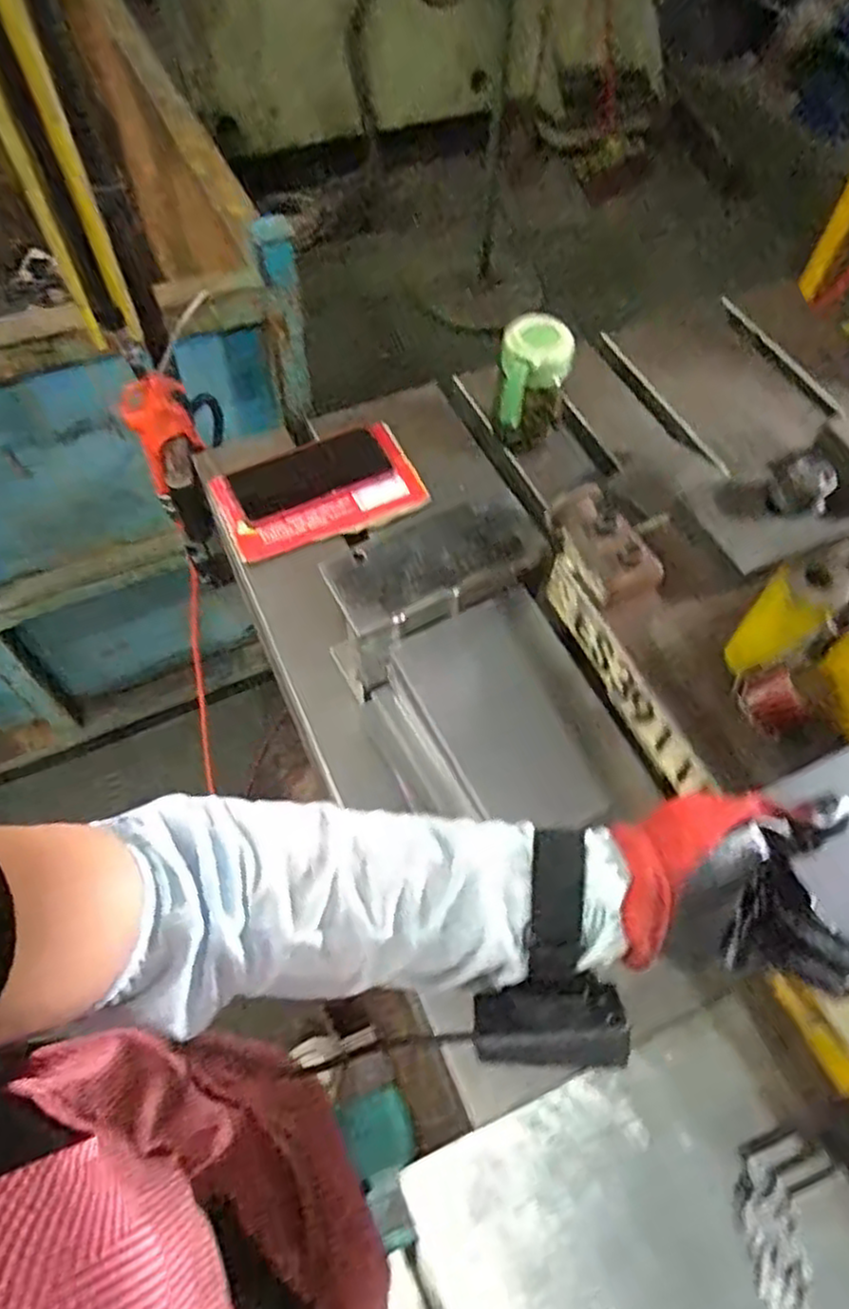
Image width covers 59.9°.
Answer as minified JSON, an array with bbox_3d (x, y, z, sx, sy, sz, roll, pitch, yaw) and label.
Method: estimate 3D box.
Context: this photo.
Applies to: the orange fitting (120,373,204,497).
[{"bbox_3d":[-0.277,-0.239,0.780,0.065,0.137,0.028,-38,68,-22],"label":"orange fitting"}]

